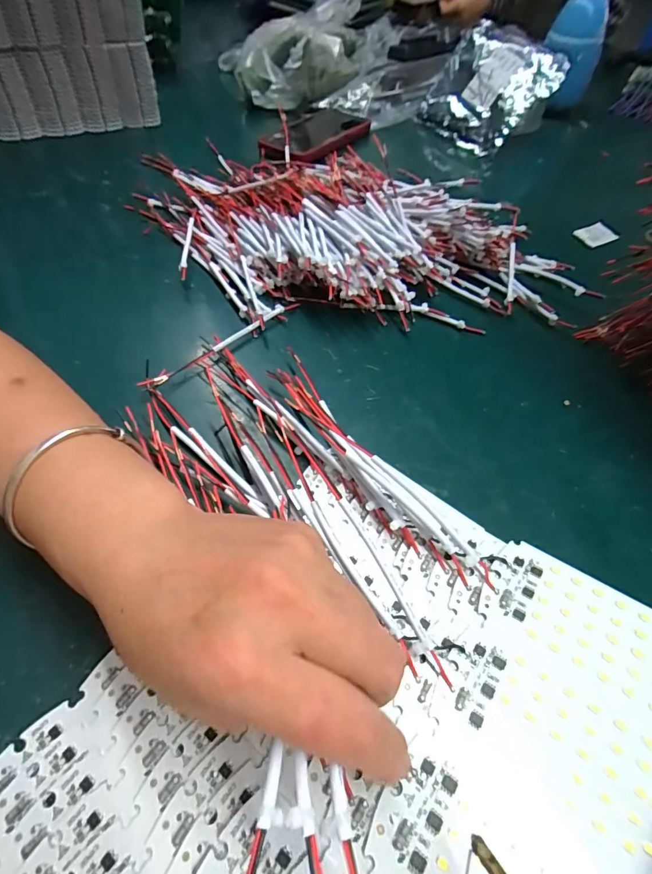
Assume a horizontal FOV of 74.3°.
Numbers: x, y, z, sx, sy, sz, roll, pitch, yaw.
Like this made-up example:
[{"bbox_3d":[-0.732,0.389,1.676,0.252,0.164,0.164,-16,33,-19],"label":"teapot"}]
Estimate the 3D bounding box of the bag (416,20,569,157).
[{"bbox_3d":[0.219,-0.479,0.593,0.152,0.141,0.022,52,24,22],"label":"bag"}]

